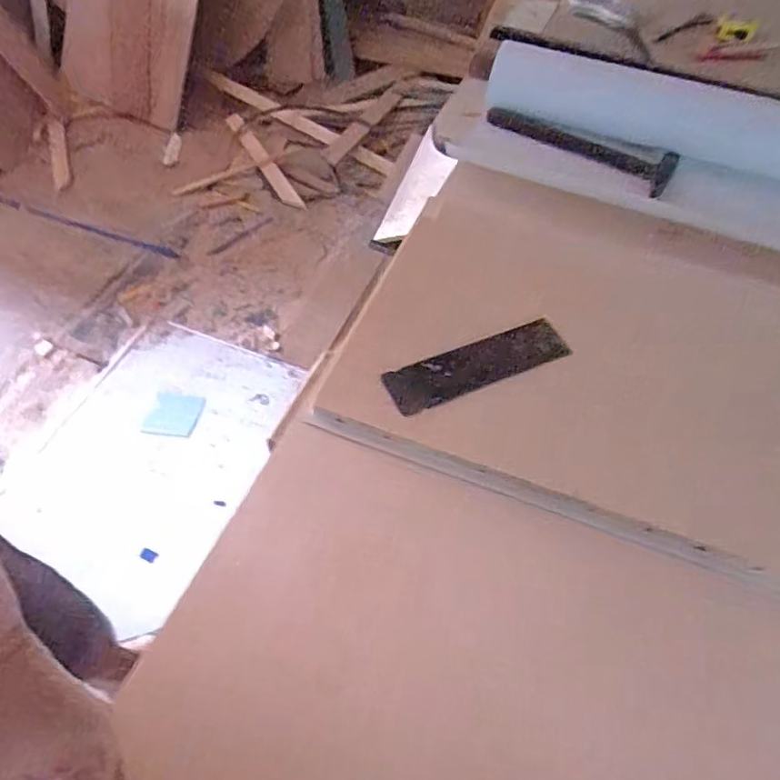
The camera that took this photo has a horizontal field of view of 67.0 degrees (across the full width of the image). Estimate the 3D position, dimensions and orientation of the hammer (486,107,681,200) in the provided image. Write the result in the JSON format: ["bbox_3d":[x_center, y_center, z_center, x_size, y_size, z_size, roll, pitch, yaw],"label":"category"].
[{"bbox_3d":[0.257,-0.344,0.822,0.272,0.024,0.089,27,59,18],"label":"hammer"}]

